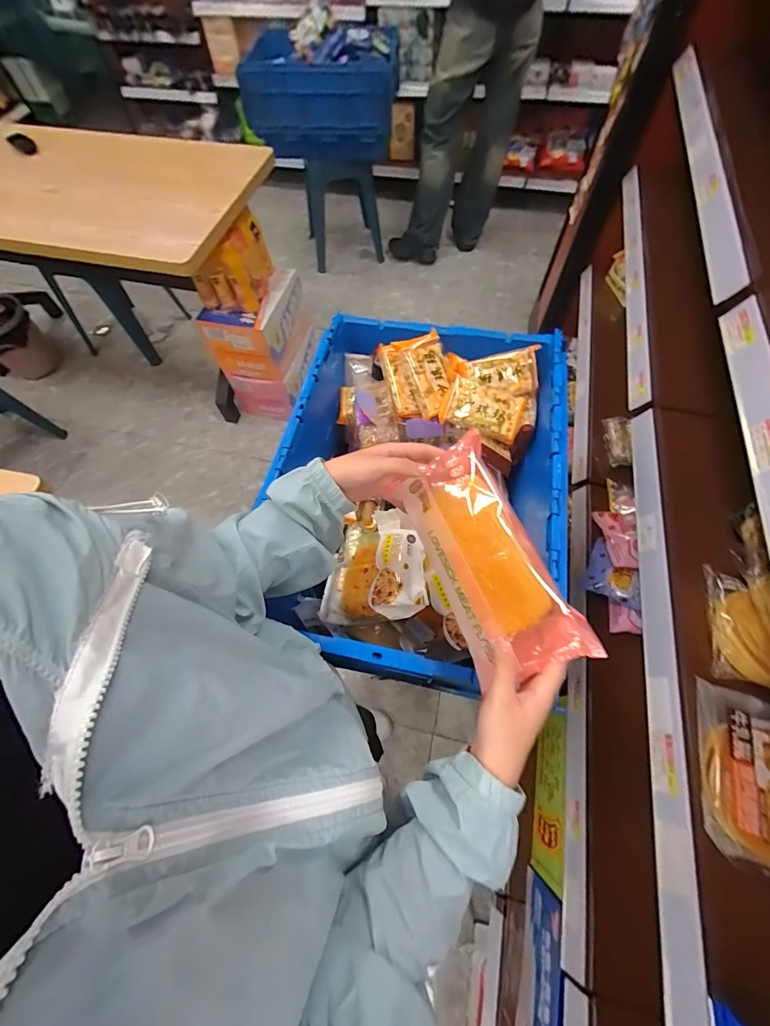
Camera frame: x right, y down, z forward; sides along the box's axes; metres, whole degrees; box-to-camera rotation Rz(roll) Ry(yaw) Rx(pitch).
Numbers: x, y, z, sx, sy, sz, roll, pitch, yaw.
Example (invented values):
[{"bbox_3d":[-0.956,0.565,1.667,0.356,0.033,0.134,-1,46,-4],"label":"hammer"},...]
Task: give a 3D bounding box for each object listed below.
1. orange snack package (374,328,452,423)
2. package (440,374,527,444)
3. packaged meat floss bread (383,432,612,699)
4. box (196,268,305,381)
[{"bbox_3d":[0.054,-0.230,0.661,0.105,0.034,0.138,-18,91,15],"label":"orange snack package"},{"bbox_3d":[0.163,-0.170,0.644,0.131,0.028,0.079,15,84,-7],"label":"package"},{"bbox_3d":[0.095,0.041,0.390,0.100,0.061,0.229,-21,69,-8],"label":"packaged meat floss bread"},{"bbox_3d":[-0.493,-0.740,1.509,0.281,0.267,0.366,6,64,5],"label":"box"}]

